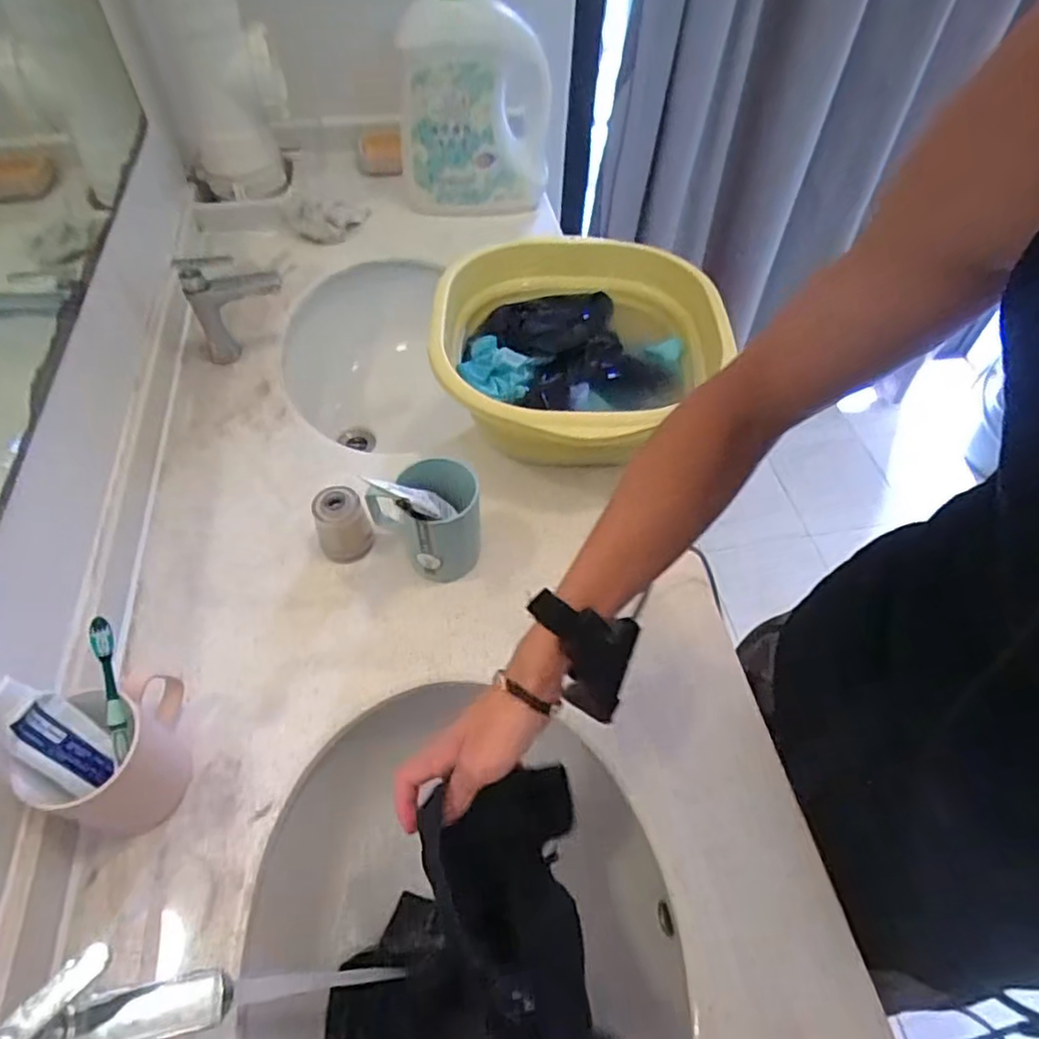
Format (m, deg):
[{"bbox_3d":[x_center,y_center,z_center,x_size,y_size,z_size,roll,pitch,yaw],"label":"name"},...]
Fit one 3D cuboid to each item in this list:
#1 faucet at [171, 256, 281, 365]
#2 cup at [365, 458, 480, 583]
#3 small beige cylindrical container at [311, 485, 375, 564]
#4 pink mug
[{"bbox_3d":[-0.358,-0.269,0.821,0.110,0.123,0.035,-9,54,-7],"label":"faucet"},{"bbox_3d":[-0.093,0.008,0.630,0.105,0.111,0.083,-5,53,-5],"label":"cup"},{"bbox_3d":[-0.181,0.009,0.663,0.053,0.075,0.046,-14,55,-12],"label":"small beige cylindrical container"},{"bbox_3d":[-0.316,0.180,0.509,0.076,0.097,0.107,-4,53,-4],"label":"pink mug"}]

